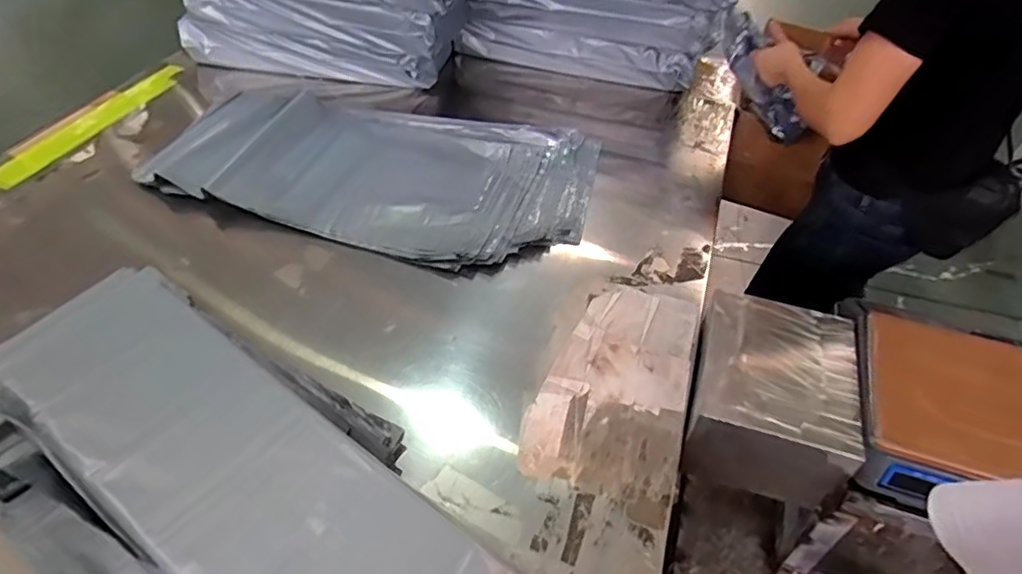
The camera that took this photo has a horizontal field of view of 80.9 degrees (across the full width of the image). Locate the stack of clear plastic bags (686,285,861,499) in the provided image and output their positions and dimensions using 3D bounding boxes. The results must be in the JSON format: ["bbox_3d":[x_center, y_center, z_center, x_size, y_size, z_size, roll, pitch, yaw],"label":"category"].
[{"bbox_3d":[0.367,0.149,0.857,0.197,0.164,0.232,16,47,12],"label":"stack of clear plastic bags"}]

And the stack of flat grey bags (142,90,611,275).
[{"bbox_3d":[-0.261,-0.263,1.217,0.848,0.045,0.475,16,47,12],"label":"stack of flat grey bags"}]

